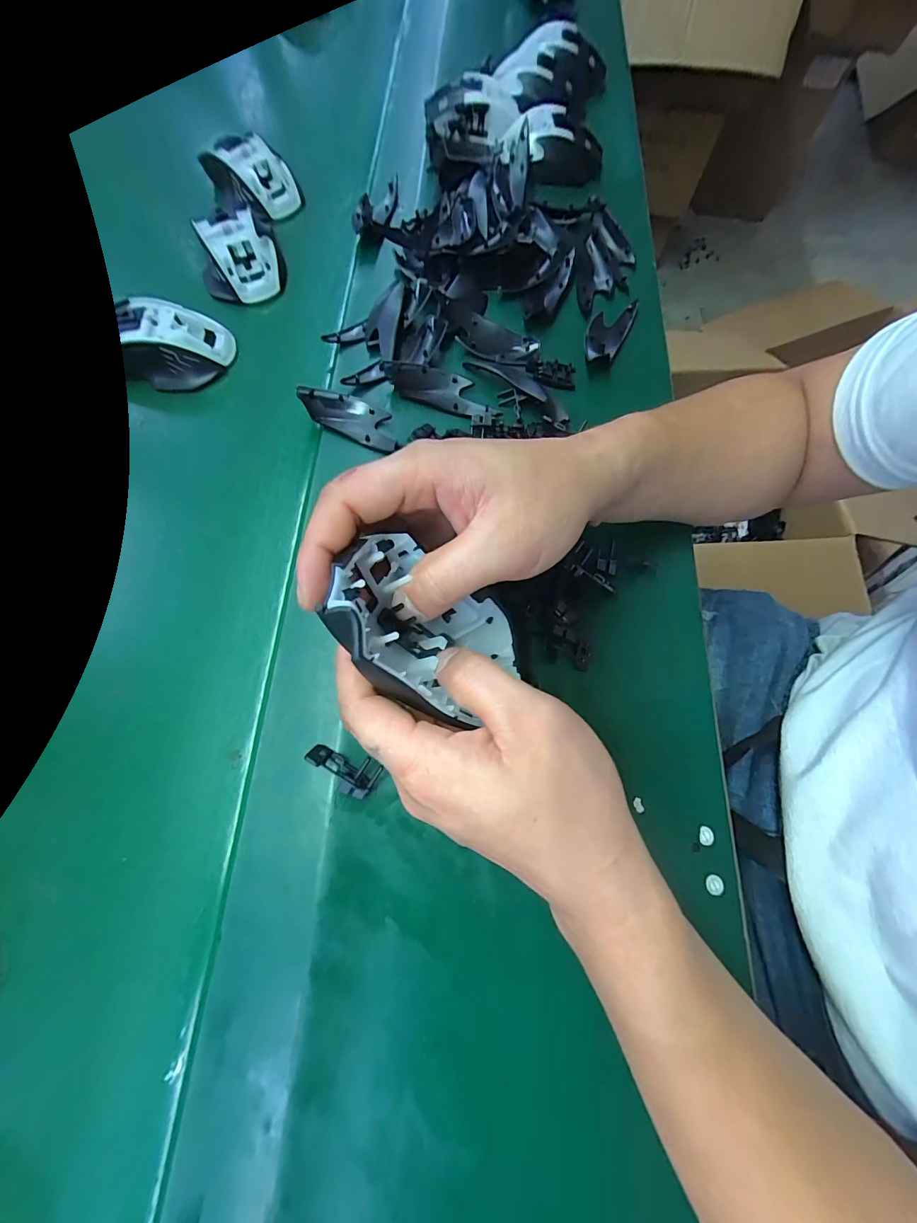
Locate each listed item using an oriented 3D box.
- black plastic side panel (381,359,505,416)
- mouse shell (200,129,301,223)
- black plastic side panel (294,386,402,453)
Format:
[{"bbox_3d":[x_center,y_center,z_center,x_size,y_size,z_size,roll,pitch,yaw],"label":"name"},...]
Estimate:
[{"bbox_3d":[-0.013,-0.186,0.344,0.098,0.014,0.030,19,72,6],"label":"black plastic side panel"},{"bbox_3d":[-0.201,-0.429,0.415,0.089,0.038,0.056,40,76,12],"label":"mouse shell"},{"bbox_3d":[-0.085,-0.155,0.331,0.082,0.018,0.028,24,73,7],"label":"black plastic side panel"}]

